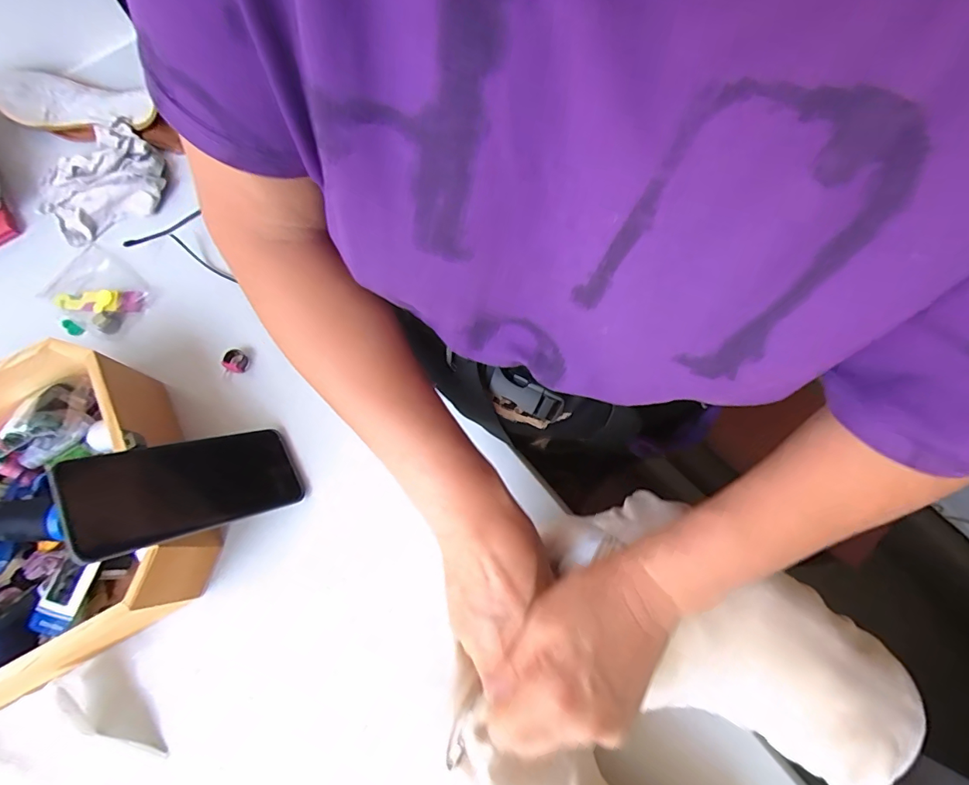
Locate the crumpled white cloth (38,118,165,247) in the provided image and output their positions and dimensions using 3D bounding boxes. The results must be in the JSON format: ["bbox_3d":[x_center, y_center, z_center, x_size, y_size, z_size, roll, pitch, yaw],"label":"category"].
[{"bbox_3d":[-0.437,-0.240,0.538,0.126,0.026,0.133,41,78,13],"label":"crumpled white cloth"}]

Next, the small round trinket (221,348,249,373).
[{"bbox_3d":[-0.247,-0.031,0.472,0.022,0.019,0.021,-1,72,2],"label":"small round trinket"}]

